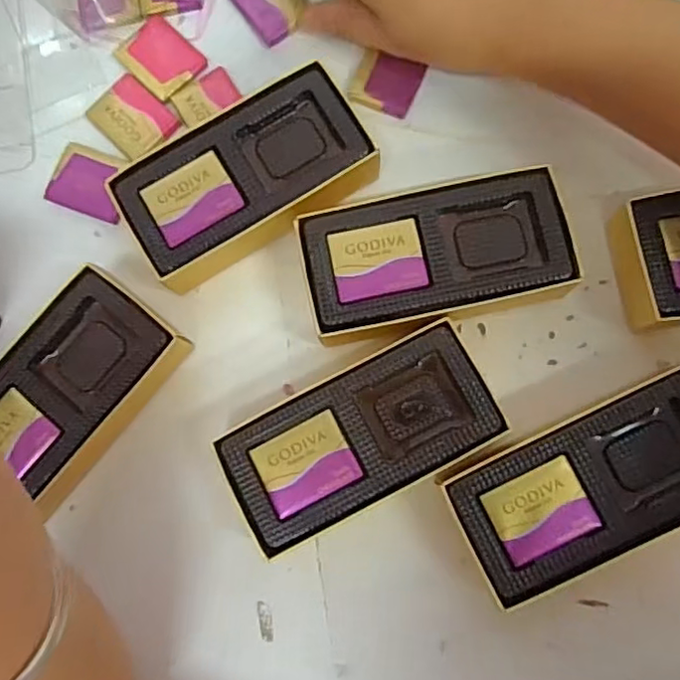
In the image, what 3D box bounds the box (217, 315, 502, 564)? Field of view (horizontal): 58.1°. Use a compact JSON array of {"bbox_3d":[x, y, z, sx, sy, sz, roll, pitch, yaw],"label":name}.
[{"bbox_3d":[0.010,0.042,0.266,0.112,0.031,0.054,-28,80,-1],"label":"box"}]

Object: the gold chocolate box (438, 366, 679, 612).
[{"bbox_3d":[0.105,0.058,0.259,0.112,0.034,0.059,-25,80,0],"label":"gold chocolate box"}]

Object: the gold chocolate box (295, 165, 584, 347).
[{"bbox_3d":[0.042,-0.035,0.279,0.114,0.031,0.060,-11,81,2],"label":"gold chocolate box"}]

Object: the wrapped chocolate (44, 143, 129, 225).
[{"bbox_3d":[-0.127,-0.081,0.311,0.037,0.008,0.033,17,83,7],"label":"wrapped chocolate"}]

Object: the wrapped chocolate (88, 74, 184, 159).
[{"bbox_3d":[-0.105,-0.113,0.310,0.041,0.006,0.031,43,86,9],"label":"wrapped chocolate"}]

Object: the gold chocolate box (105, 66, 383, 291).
[{"bbox_3d":[-0.042,-0.074,0.288,0.111,0.033,0.063,-31,80,-1],"label":"gold chocolate box"}]

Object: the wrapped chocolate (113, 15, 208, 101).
[{"bbox_3d":[-0.093,-0.145,0.314,0.033,0.004,0.042,-43,81,-3],"label":"wrapped chocolate"}]

